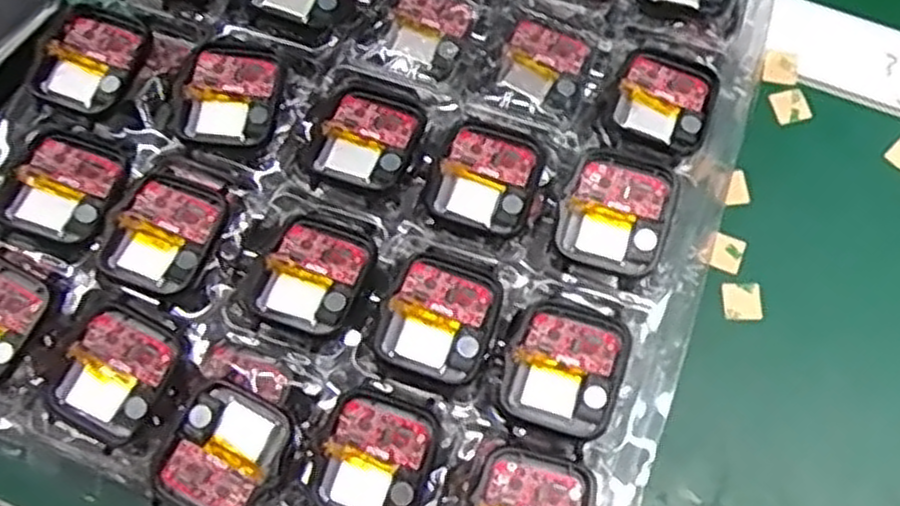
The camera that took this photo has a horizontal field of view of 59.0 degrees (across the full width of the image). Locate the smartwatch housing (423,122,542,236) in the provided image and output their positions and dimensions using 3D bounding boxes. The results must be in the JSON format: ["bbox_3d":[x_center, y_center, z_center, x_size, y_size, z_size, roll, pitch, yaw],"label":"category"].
[{"bbox_3d":[0.014,-0.027,0.291,0.036,0.006,0.041,21,73,7],"label":"smartwatch housing"}]

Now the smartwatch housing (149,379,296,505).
[{"bbox_3d":[-0.075,0.068,0.264,0.037,0.012,0.044,32,75,10],"label":"smartwatch housing"}]

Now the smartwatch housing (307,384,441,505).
[{"bbox_3d":[-0.024,0.068,0.261,0.036,0.013,0.042,19,73,6],"label":"smartwatch housing"}]

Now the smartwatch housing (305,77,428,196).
[{"bbox_3d":[-0.031,-0.044,0.294,0.037,0.006,0.043,20,73,7],"label":"smartwatch housing"}]

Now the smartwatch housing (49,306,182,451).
[{"bbox_3d":[-0.114,0.042,0.271,0.034,0.013,0.043,25,74,8],"label":"smartwatch housing"}]

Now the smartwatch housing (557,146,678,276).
[{"bbox_3d":[0.060,-0.016,0.282,0.037,0.010,0.043,18,73,6],"label":"smartwatch housing"}]

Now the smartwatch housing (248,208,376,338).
[{"bbox_3d":[-0.048,0.008,0.280,0.036,0.007,0.042,23,73,8],"label":"smartwatch housing"}]

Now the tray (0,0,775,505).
[{"bbox_3d":[-0.033,-0.036,0.297,0.257,0.025,0.278,19,72,7],"label":"tray"}]

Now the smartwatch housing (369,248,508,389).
[{"bbox_3d":[-0.003,0.021,0.270,0.037,0.006,0.043,22,73,7],"label":"smartwatch housing"}]

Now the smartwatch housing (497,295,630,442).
[{"bbox_3d":[0.039,0.037,0.265,0.037,0.008,0.044,17,73,6],"label":"smartwatch housing"}]

